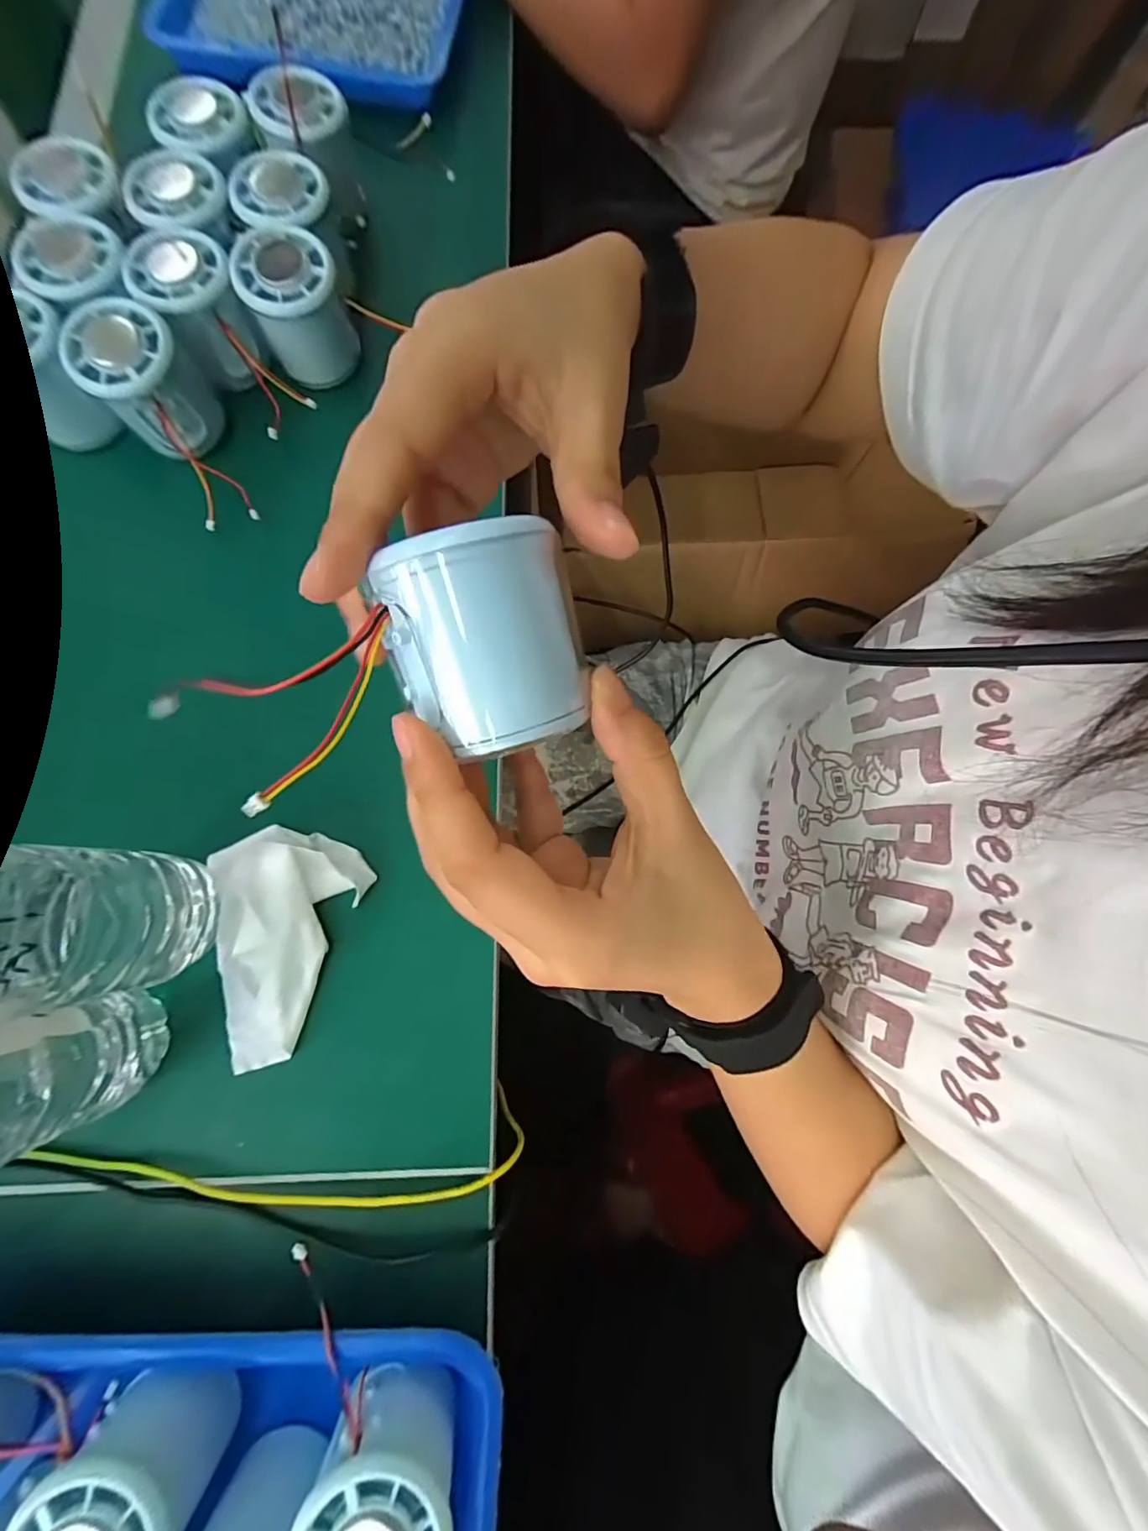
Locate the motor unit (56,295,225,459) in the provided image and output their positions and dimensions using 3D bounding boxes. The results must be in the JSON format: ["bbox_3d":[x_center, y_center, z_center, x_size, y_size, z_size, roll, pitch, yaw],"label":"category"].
[{"bbox_3d":[-0.247,-0.221,0.310,0.054,0.059,0.054,0,78,-2],"label":"motor unit"}]

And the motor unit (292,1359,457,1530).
[{"bbox_3d":[-0.073,0.282,0.206,0.056,0.045,0.057,12,78,1],"label":"motor unit"}]

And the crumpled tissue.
[{"bbox_3d":[-0.162,0.089,0.275,0.076,0.019,0.114,22,78,3],"label":"crumpled tissue"}]

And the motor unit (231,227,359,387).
[{"bbox_3d":[-0.170,-0.284,0.330,0.054,0.060,0.056,0,78,-2],"label":"motor unit"}]

